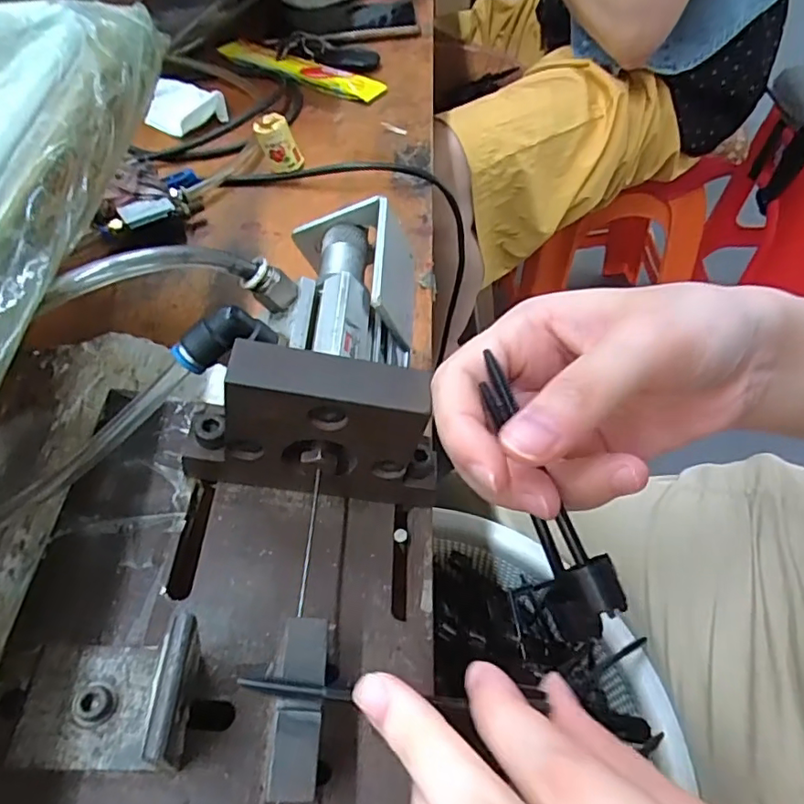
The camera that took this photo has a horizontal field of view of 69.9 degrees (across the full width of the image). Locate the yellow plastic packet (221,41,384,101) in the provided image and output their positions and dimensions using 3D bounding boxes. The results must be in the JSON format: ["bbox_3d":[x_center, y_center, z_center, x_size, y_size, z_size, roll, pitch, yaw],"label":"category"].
[{"bbox_3d":[-0.102,-0.326,0.559,0.192,0.014,0.033,28,61,24],"label":"yellow plastic packet"}]

